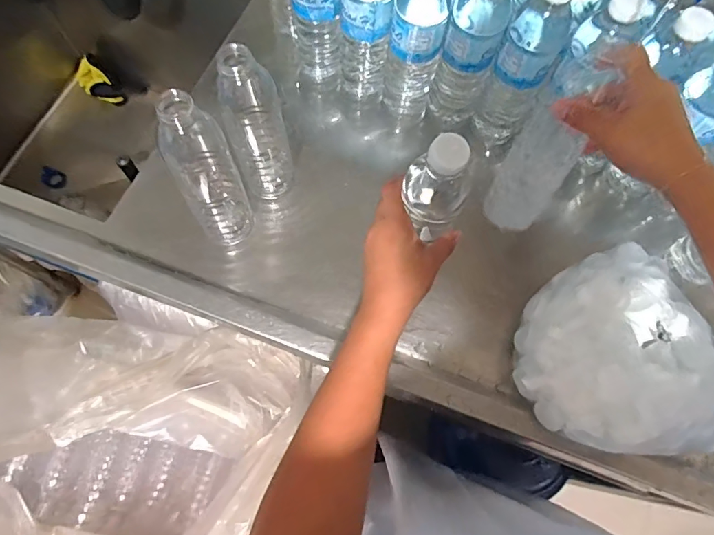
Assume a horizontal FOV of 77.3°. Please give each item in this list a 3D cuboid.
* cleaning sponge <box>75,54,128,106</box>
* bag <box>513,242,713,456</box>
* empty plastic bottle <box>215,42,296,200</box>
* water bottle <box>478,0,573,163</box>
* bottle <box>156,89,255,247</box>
[{"bbox_3d":[-0.574,-0.417,1.011,0.075,0.106,0.031,-49,39,20],"label":"cleaning sponge"},{"bbox_3d":[0.260,0.083,0.463,0.201,0.090,0.214,-6,69,-4],"label":"bag"},{"bbox_3d":[-0.103,-0.142,0.469,0.055,0.208,0.051,-14,70,-7],"label":"empty plastic bottle"},{"bbox_3d":[0.185,-0.217,0.509,0.064,0.206,0.074,29,71,9],"label":"water bottle"},{"bbox_3d":[-0.152,-0.092,0.456,0.055,0.206,0.054,-18,71,-9],"label":"bottle"}]

